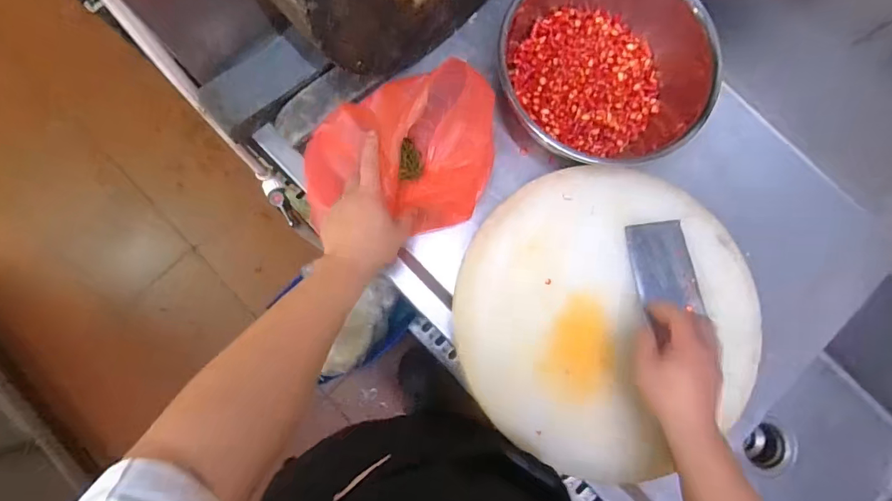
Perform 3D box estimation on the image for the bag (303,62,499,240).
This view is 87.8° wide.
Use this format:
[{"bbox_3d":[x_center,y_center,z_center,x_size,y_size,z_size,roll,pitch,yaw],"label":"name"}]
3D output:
[{"bbox_3d":[-0.061,-0.124,0.543,0.231,0.172,0.141,13,83,0],"label":"bag"}]

